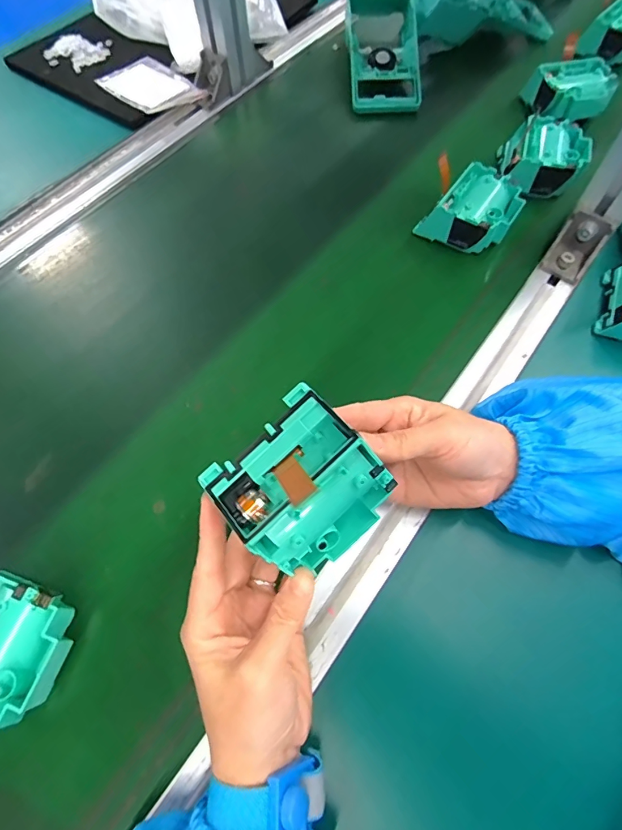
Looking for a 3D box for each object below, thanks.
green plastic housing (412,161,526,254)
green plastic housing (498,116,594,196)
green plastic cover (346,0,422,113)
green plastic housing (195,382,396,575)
[{"bbox_3d":[0.152,-0.190,0.415,0.072,0.039,0.072,33,69,16],"label":"green plastic housing"},{"bbox_3d":[0.234,-0.260,0.447,0.077,0.035,0.078,8,64,6],"label":"green plastic housing"},{"bbox_3d":[0.086,-0.442,0.535,0.081,0.047,0.168,-2,64,1],"label":"green plastic cover"},{"bbox_3d":[-0.005,0.038,0.227,0.072,0.057,0.066,-39,69,-16],"label":"green plastic housing"}]

